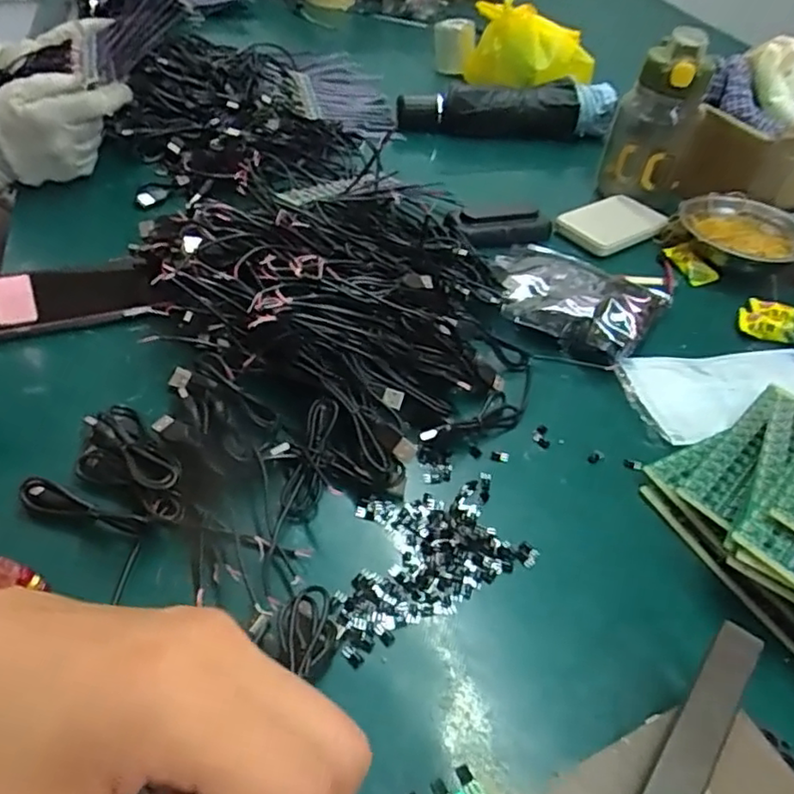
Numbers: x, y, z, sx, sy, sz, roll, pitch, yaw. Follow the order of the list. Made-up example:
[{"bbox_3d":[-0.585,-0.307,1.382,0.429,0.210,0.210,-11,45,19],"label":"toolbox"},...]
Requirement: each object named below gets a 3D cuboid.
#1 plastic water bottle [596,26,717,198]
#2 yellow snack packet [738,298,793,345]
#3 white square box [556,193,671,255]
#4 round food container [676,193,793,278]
[{"bbox_3d":[0.265,-0.283,0.668,0.071,0.163,0.074,17,46,10],"label":"plastic water bottle"},{"bbox_3d":[0.332,-0.064,0.563,0.060,0.013,0.053,22,47,14],"label":"yellow snack packet"},{"bbox_3d":[0.220,-0.180,0.667,0.103,0.017,0.071,-24,53,-27],"label":"white square box"},{"bbox_3d":[0.341,-0.156,0.638,0.119,0.041,0.108,19,46,12],"label":"round food container"}]

